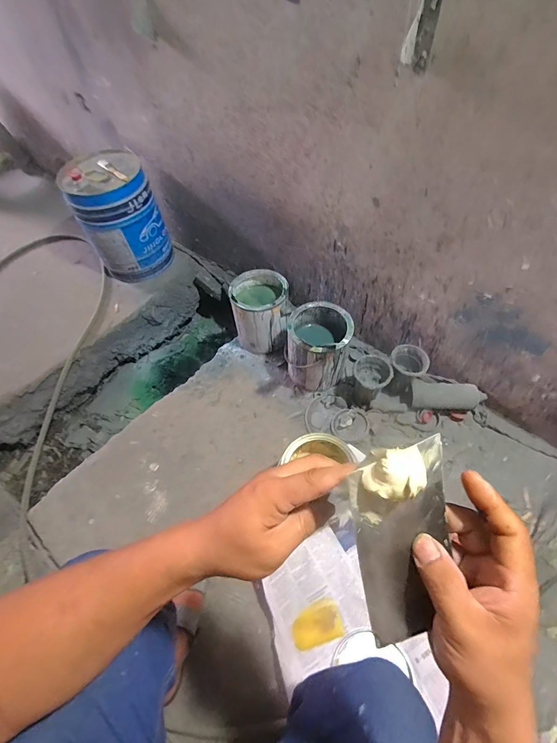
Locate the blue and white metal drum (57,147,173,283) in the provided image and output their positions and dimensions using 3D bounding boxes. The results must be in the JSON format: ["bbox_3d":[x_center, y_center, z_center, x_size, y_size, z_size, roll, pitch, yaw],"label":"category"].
[{"bbox_3d":[-0.554,-0.533,1.223,0.263,0.368,0.262,-25,58,-13],"label":"blue and white metal drum"}]

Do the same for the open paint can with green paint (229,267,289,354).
[{"bbox_3d":[-0.051,-0.176,1.041,0.153,0.195,0.168,-2,56,3],"label":"open paint can with green paint"}]

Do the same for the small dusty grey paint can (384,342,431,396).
[{"bbox_3d":[0.340,0.005,0.929,0.090,0.133,0.092,-2,56,3],"label":"small dusty grey paint can"}]

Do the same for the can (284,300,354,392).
[{"bbox_3d":[0.107,-0.065,0.952,0.170,0.204,0.181,13,58,12],"label":"can"}]

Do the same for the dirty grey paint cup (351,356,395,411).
[{"bbox_3d":[0.238,0.035,0.909,0.088,0.141,0.094,-2,56,3],"label":"dirty grey paint cup"}]

